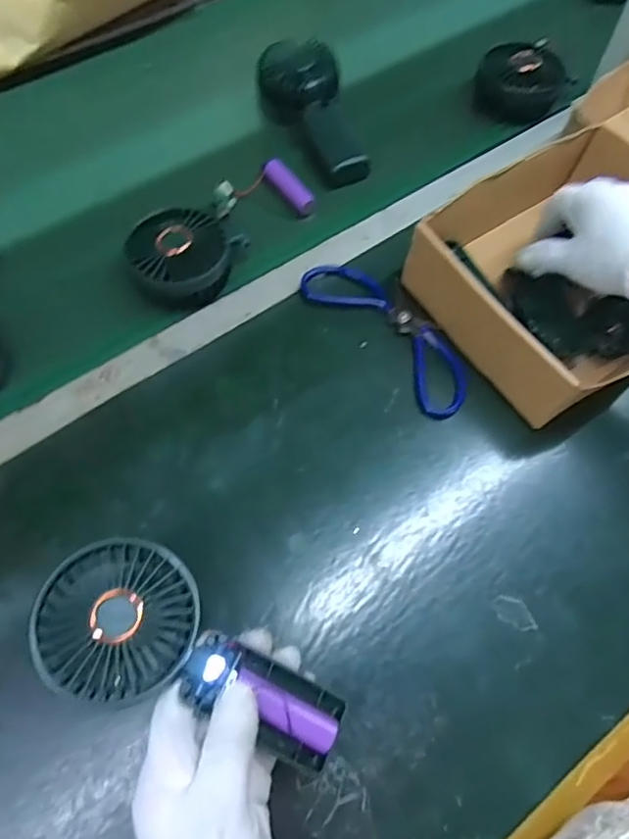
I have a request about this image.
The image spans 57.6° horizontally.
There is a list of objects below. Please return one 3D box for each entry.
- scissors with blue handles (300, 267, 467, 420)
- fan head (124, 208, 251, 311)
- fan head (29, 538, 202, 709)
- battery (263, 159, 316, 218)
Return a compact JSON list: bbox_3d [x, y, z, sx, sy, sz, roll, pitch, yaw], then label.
[{"bbox_3d":[0.062,-0.073,0.471,0.056,0.022,0.168,-39,71,-18],"label":"scissors with blue handles"},{"bbox_3d":[-0.117,-0.137,0.490,0.080,0.050,0.094,30,67,12],"label":"fan head"},{"bbox_3d":[-0.110,0.111,0.321,0.085,0.030,0.082,0,64,-1],"label":"fan head"},{"bbox_3d":[-0.025,-0.225,0.550,0.019,0.018,0.075,-30,69,-14],"label":"battery"}]

